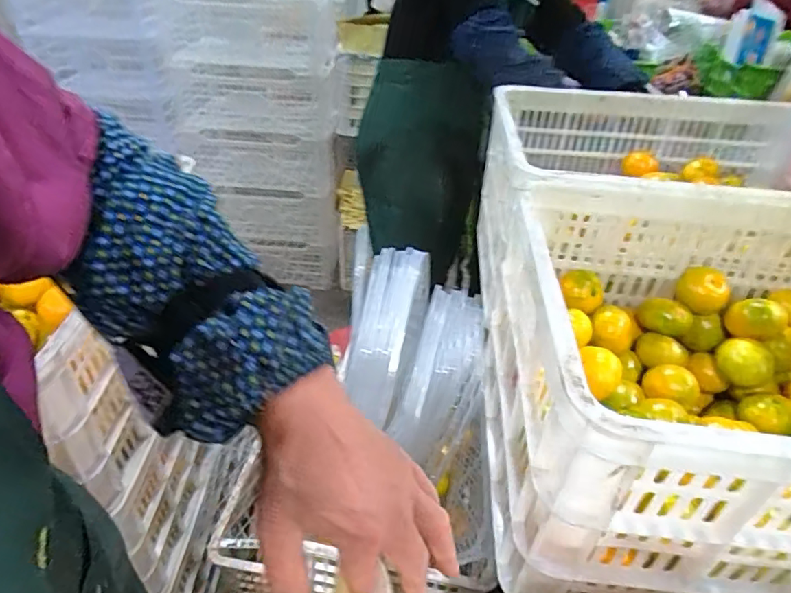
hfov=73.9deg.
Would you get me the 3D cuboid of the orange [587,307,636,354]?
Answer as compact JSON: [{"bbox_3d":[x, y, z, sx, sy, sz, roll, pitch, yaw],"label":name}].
[{"bbox_3d":[0.295,0.041,0.710,0.060,0.047,0.057,18,38,16],"label":"orange"}]

